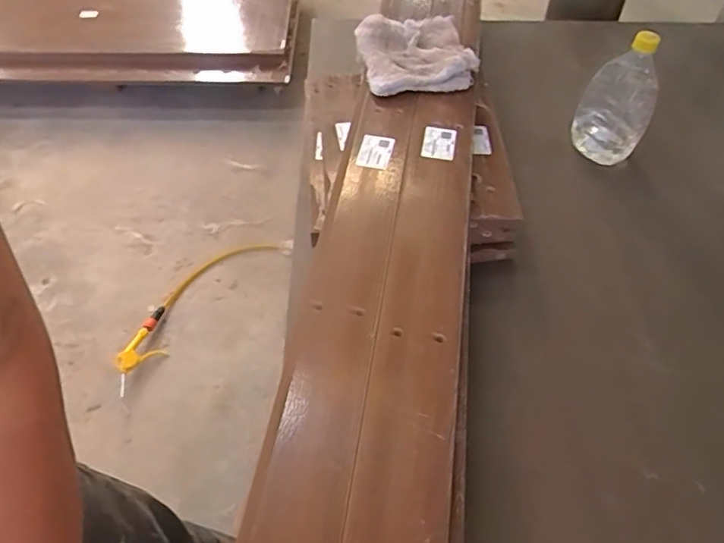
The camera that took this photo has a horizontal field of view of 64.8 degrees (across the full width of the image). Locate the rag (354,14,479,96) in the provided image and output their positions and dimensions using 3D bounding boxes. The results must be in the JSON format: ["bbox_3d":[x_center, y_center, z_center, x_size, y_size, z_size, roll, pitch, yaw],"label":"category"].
[{"bbox_3d":[0.076,-0.329,0.847,0.159,0.037,0.159,-8,52,-6],"label":"rag"}]

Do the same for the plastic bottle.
[{"bbox_3d":[0.387,-0.261,0.869,0.078,0.196,0.086,-9,52,-7],"label":"plastic bottle"}]

